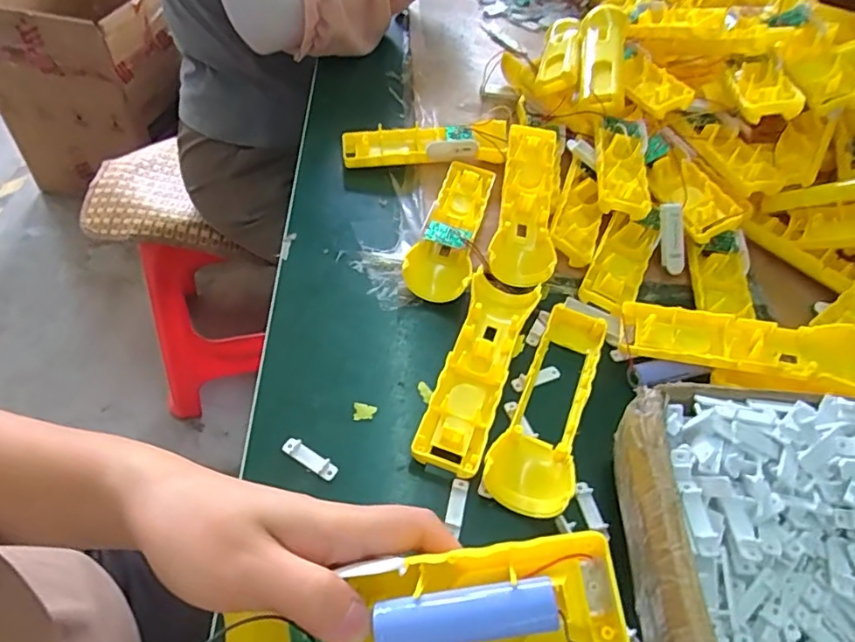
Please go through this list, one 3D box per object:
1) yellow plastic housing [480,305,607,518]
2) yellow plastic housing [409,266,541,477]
[{"bbox_3d":[0.087,0.051,0.379,0.050,0.033,0.162,22,51,12],"label":"yellow plastic housing"},{"bbox_3d":[0.037,0.029,0.393,0.048,0.019,0.164,17,50,8],"label":"yellow plastic housing"}]

